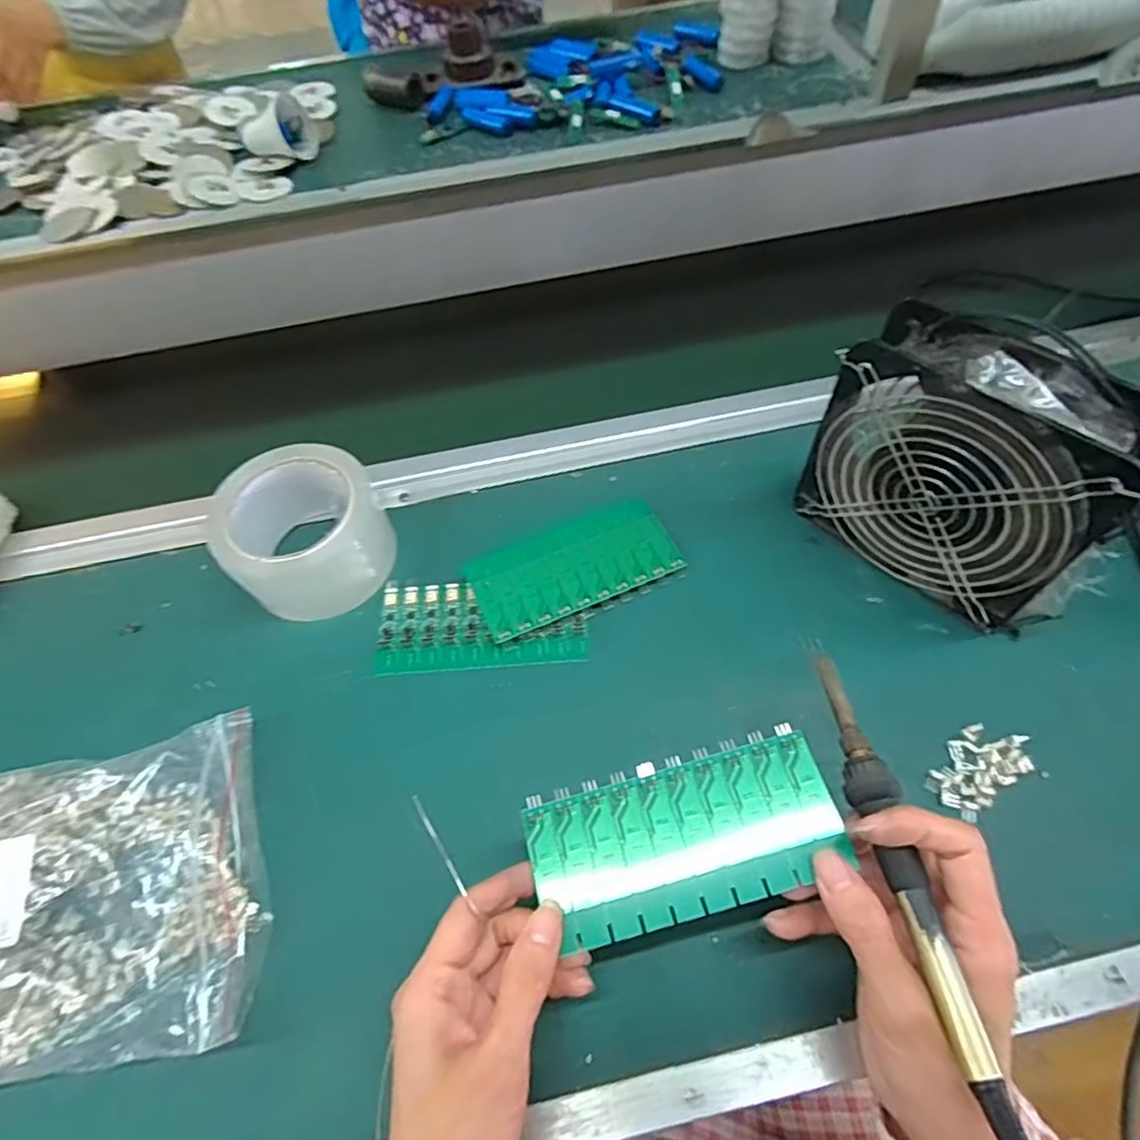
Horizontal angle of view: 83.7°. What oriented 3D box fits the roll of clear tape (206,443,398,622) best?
[{"bbox_3d":[-0.176,-0.029,0.430,0.095,0.065,0.100,-2,58,2],"label":"roll of clear tape"}]

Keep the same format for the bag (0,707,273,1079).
[{"bbox_3d":[-0.281,0.173,0.328,0.231,0.046,0.154,-13,59,-4],"label":"bag"}]

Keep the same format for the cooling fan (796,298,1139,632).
[{"bbox_3d":[0.222,-0.059,0.368,0.061,0.153,0.149,-38,63,-19],"label":"cooling fan"}]

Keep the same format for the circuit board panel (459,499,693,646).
[{"bbox_3d":[0.003,-0.004,0.430,0.138,0.010,0.067,-23,59,-11],"label":"circuit board panel"}]

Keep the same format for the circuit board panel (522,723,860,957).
[{"bbox_3d":[0.052,0.120,0.291,0.135,0.006,0.066,-17,59,-1],"label":"circuit board panel"}]

